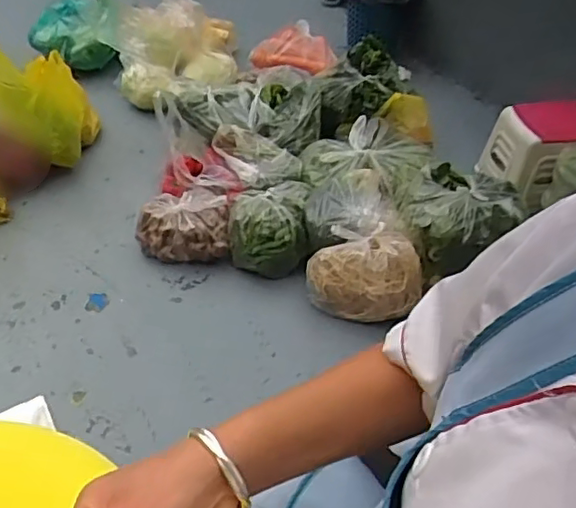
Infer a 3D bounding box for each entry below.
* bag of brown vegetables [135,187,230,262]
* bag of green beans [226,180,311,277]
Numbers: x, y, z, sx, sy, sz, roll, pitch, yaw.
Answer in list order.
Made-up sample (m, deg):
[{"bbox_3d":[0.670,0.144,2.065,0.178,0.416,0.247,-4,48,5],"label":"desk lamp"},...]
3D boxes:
[{"bbox_3d":[-0.288,-0.080,1.646,0.250,0.136,0.173,0,46,-4],"label":"bag of brown vegetables"},{"bbox_3d":[-0.052,-0.075,1.619,0.210,0.168,0.214,3,45,0],"label":"bag of green beans"}]

